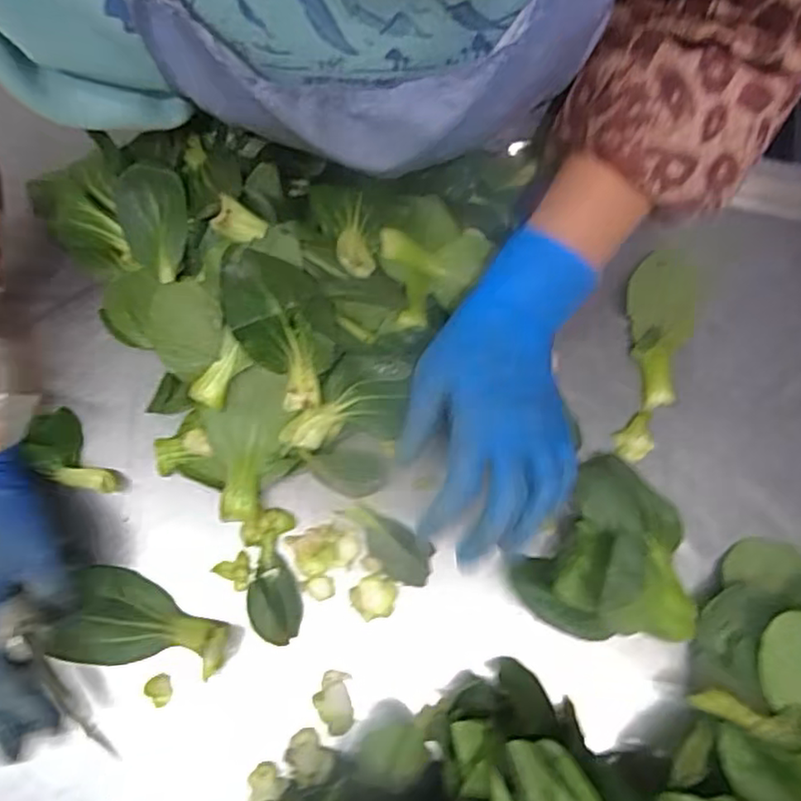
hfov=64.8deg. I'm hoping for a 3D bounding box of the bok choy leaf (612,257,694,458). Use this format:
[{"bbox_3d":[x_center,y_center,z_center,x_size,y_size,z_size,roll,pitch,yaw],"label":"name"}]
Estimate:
[{"bbox_3d":[0.176,-0.030,0.433,0.047,0.014,0.147,10,73,1],"label":"bok choy leaf"}]

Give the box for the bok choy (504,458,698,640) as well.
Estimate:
[{"bbox_3d":[0.133,0.098,0.377,0.100,0.058,0.107,1,73,-2],"label":"bok choy"}]

